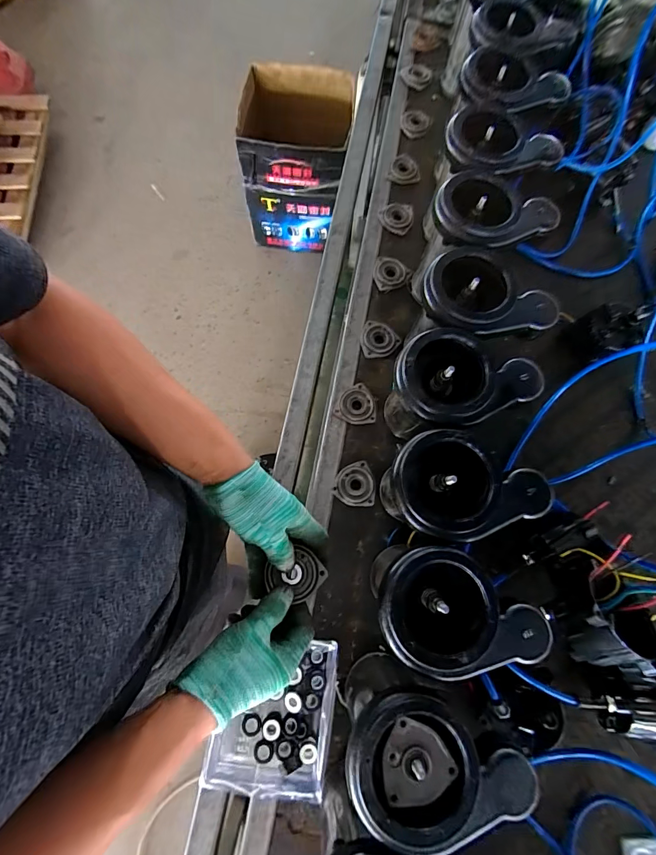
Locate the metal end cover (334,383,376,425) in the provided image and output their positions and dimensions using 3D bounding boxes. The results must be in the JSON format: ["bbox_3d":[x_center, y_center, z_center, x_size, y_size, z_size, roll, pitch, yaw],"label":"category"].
[{"bbox_3d":[0.043,-0.037,0.611,0.064,0.011,0.065,-4,74,-2],"label":"metal end cover"}]

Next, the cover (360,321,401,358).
[{"bbox_3d":[0.089,-0.153,0.647,0.066,0.011,0.065,-5,74,-2],"label":"cover"}]

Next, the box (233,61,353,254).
[{"bbox_3d":[-0.143,-1.014,1.477,0.417,0.469,0.373,8,74,2],"label":"box"}]

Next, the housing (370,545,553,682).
[{"bbox_3d":[0.135,0.190,0.394,0.171,0.071,0.121,2,74,0],"label":"housing"}]

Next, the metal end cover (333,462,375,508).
[{"bbox_3d":[0.039,0.087,0.575,0.062,0.008,0.066,0,74,-1],"label":"metal end cover"}]

